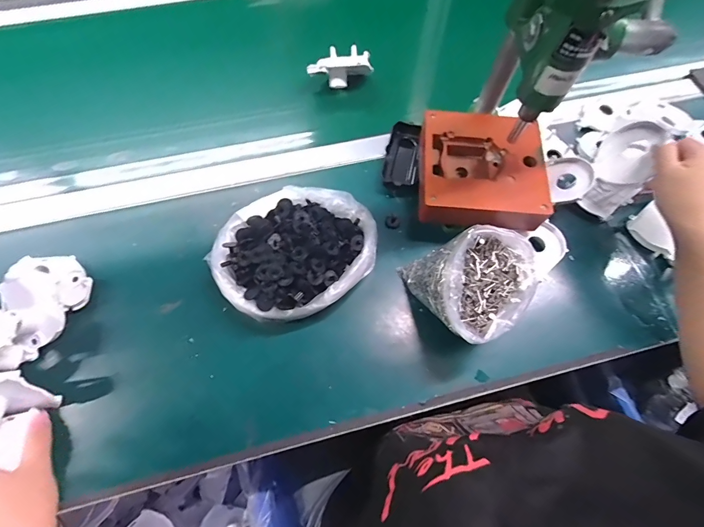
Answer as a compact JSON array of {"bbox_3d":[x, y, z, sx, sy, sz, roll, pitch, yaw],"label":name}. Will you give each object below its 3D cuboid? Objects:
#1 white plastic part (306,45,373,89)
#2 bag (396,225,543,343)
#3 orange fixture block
[{"bbox_3d":[-0.020,-0.312,0.572,0.098,0.054,0.038,-8,67,-5],"label":"white plastic part"},{"bbox_3d":[0.137,0.026,0.398,0.113,0.100,0.114,-22,69,-10],"label":"bag"},{"bbox_3d":[0.165,-0.120,0.466,0.154,0.055,0.169,5,67,1],"label":"orange fixture block"}]

